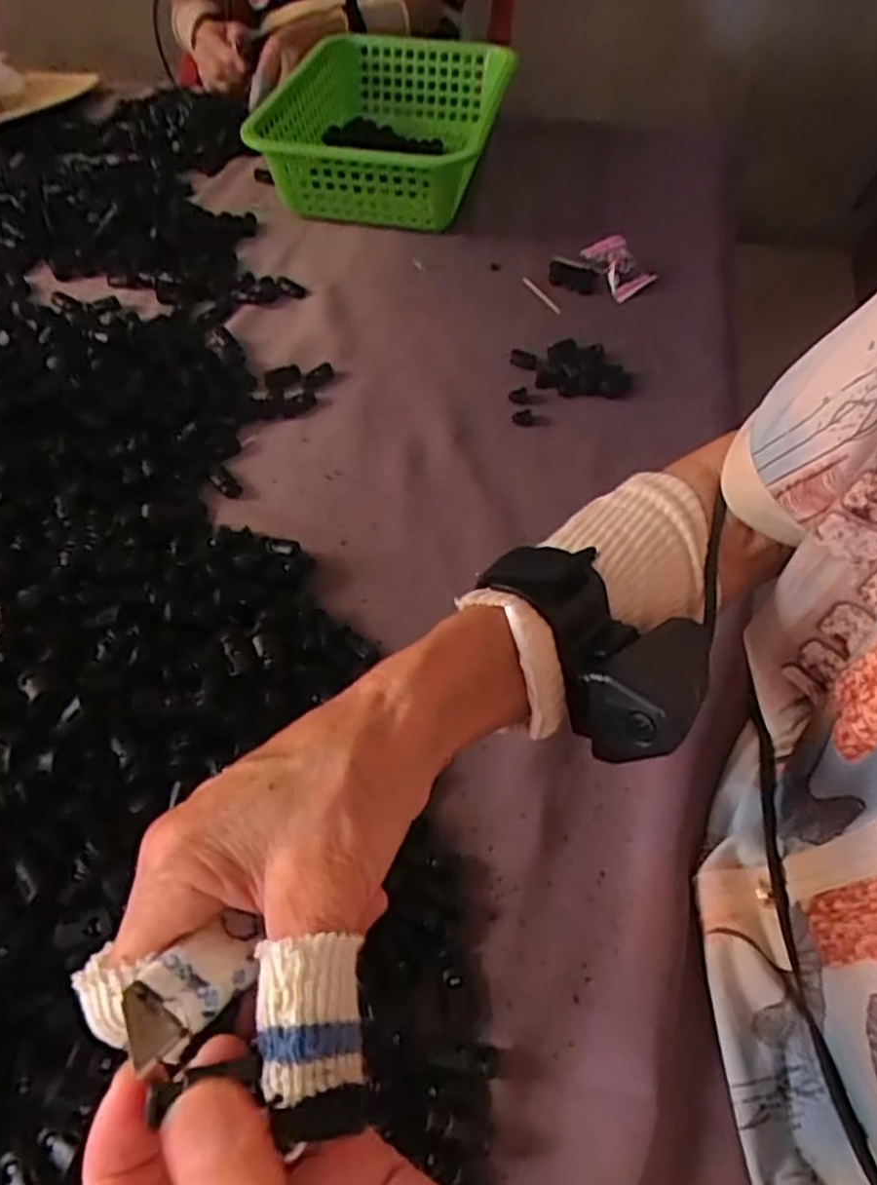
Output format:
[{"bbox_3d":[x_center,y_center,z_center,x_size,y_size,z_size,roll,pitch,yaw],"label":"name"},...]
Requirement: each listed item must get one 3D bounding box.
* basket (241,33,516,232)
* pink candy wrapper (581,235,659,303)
[{"bbox_3d":[-0.043,-0.491,0.748,0.204,0.089,0.350,11,53,7],"label":"basket"},{"bbox_3d":[0.164,-0.294,0.647,0.043,0.026,0.059,-24,57,-19],"label":"pink candy wrapper"}]

